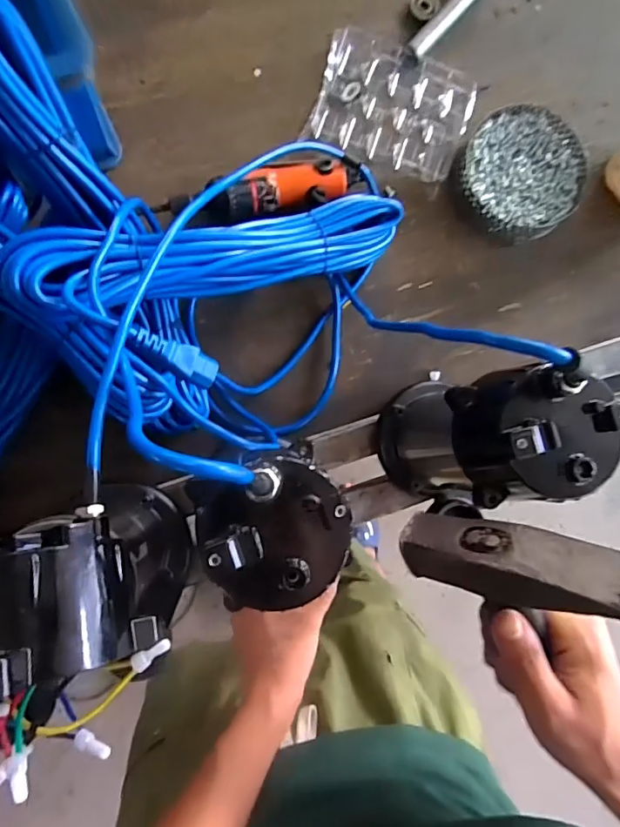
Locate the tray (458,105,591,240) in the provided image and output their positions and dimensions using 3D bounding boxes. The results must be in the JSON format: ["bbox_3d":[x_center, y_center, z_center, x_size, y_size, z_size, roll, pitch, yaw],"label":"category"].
[{"bbox_3d":[0.228,-0.260,0.564,0.132,0.038,0.138,1,86,-8],"label":"tray"}]

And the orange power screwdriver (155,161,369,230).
[{"bbox_3d":[-0.043,-0.222,0.517,0.201,0.037,0.049,-12,88,-9],"label":"orange power screwdriver"}]

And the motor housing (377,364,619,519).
[{"bbox_3d":[0.129,0.023,0.406,0.098,0.226,0.090,1,86,-8],"label":"motor housing"}]

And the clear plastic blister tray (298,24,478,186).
[{"bbox_3d":[0.091,-0.332,0.558,0.166,0.024,0.133,17,84,-7],"label":"clear plastic blister tray"}]

